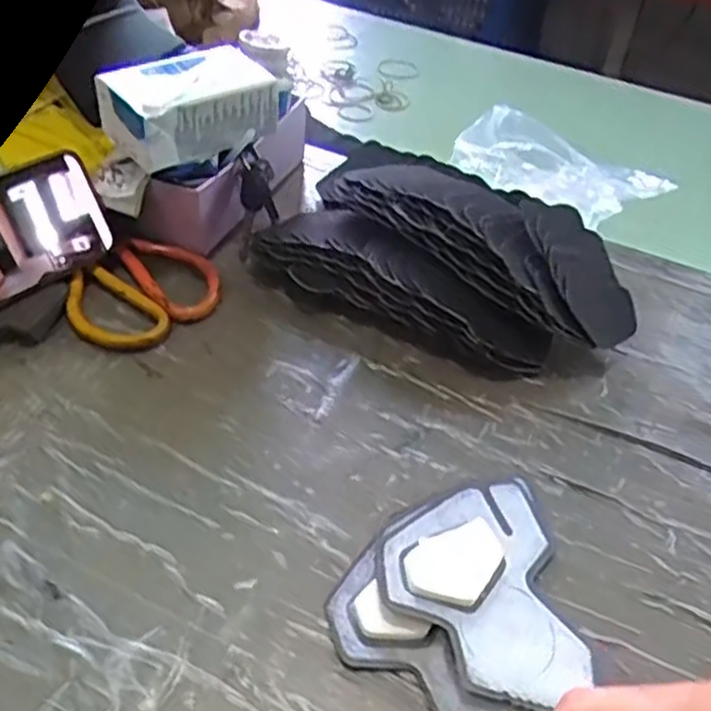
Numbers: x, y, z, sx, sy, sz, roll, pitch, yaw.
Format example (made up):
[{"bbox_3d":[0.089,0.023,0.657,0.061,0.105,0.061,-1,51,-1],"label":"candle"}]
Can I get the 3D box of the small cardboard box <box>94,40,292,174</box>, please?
[{"bbox_3d":[-0.112,-0.172,0.505,0.113,0.051,0.064,-25,52,-30],"label":"small cardboard box"}]

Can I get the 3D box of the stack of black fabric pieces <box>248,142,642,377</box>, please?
[{"bbox_3d":[0.068,-0.078,0.529,0.266,0.078,0.165,25,47,20],"label":"stack of black fabric pieces"}]

